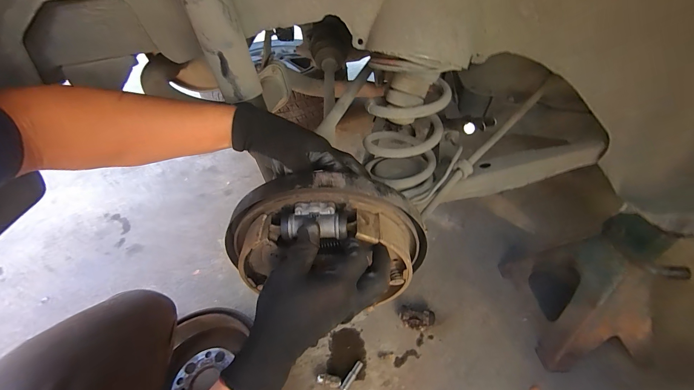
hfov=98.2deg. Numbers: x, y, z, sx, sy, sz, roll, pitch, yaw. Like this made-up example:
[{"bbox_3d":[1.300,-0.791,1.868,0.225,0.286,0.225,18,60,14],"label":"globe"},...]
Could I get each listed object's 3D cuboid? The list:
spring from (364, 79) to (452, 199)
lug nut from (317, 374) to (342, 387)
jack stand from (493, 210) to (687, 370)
[{"bbox_3d":[0.093,-0.095,0.490,0.117,0.174,0.110,9,44,12],"label":"spring"},{"bbox_3d":[-0.037,0.381,0.619,0.050,0.022,0.017,5,44,9],"label":"lug nut"},{"bbox_3d":[0.478,0.168,0.612,0.174,0.305,0.243,-9,44,-6],"label":"jack stand"}]

